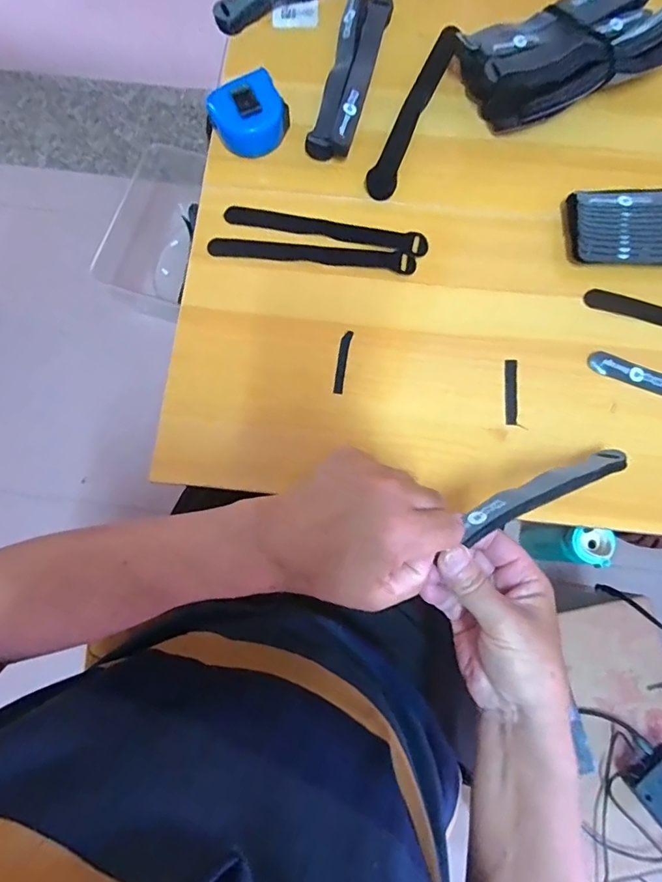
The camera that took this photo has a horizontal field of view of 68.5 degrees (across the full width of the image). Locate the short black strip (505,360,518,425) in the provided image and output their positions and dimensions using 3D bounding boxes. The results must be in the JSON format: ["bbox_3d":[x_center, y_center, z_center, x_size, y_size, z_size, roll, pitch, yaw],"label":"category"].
[{"bbox_3d":[0.163,-0.045,0.440,0.010,0.004,0.060,4,79,2],"label":"short black strip"}]

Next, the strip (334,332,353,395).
[{"bbox_3d":[0.011,-0.073,0.448,0.008,0.004,0.060,10,79,3],"label":"strip"}]

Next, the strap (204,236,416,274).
[{"bbox_3d":[-0.018,-0.180,0.470,0.196,0.007,0.023,6,79,2],"label":"strap"}]

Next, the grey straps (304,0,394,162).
[{"bbox_3d":[0.021,-0.378,0.494,0.043,0.032,0.195,15,79,4],"label":"grey straps"}]

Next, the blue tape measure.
[{"bbox_3d":[-0.081,-0.320,0.479,0.074,0.042,0.061,-26,80,-4],"label":"blue tape measure"}]

